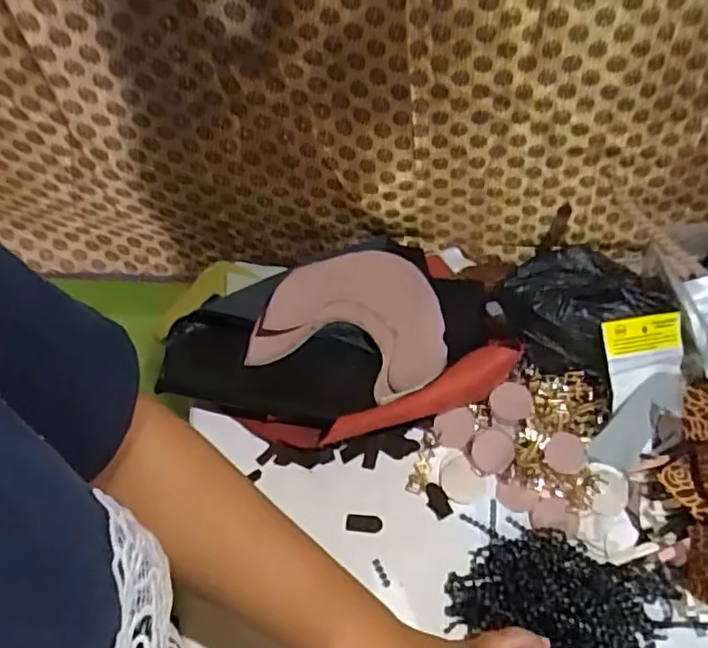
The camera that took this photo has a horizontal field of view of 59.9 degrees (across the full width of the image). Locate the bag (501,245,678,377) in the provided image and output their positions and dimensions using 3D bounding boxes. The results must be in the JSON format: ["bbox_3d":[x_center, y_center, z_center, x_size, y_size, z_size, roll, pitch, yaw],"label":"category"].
[{"bbox_3d":[0.207,-0.011,0.554,0.136,0.064,0.109,-1,52,-5],"label":"bag"}]

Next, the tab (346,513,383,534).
[{"bbox_3d":[0.008,0.154,0.478,0.027,0.004,0.014,6,52,0],"label":"tab"}]

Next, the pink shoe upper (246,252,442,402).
[{"bbox_3d":[0.011,-0.005,0.567,0.153,0.045,0.185,26,55,15],"label":"pink shoe upper"}]

